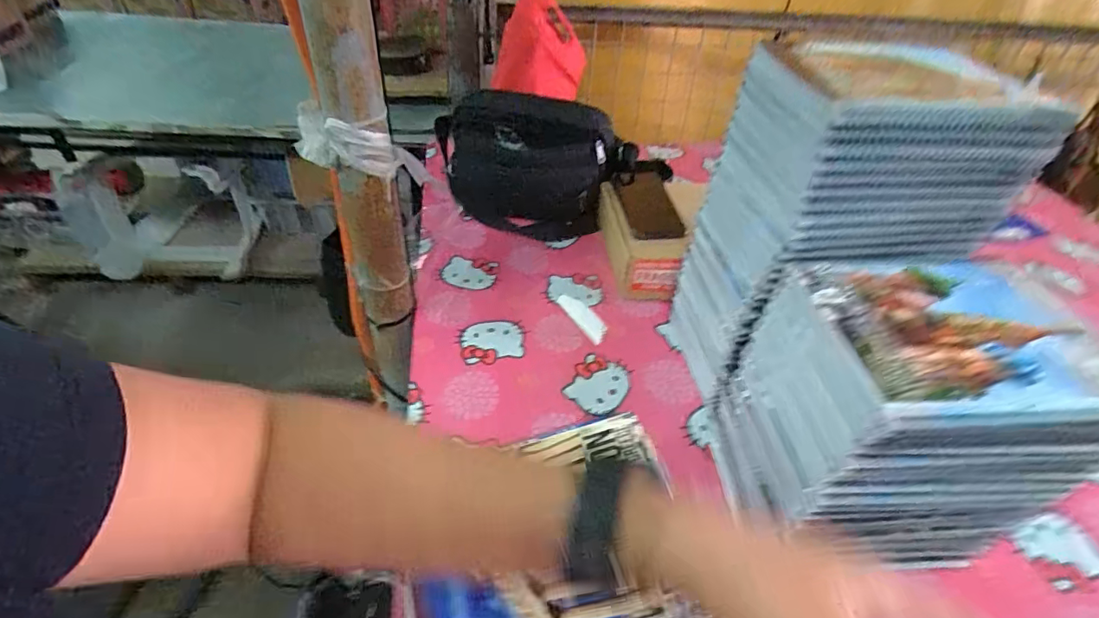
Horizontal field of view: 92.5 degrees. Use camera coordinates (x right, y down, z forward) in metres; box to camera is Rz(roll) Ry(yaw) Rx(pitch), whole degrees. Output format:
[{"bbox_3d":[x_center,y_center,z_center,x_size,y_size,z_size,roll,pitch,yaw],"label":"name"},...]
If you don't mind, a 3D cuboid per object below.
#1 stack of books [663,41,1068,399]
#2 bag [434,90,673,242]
[{"bbox_3d":[0.271,-0.063,0.542,0.200,0.346,0.165,-5,42,-10],"label":"stack of books"},{"bbox_3d":[0.006,-0.228,0.824,0.363,0.166,0.153,2,42,-2],"label":"bag"}]

